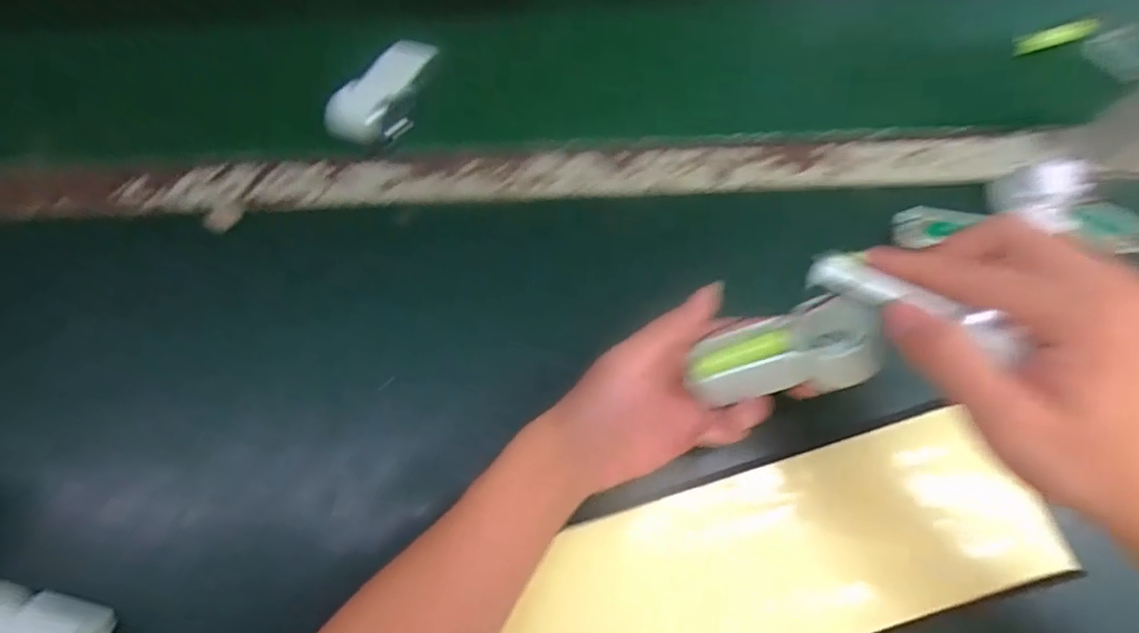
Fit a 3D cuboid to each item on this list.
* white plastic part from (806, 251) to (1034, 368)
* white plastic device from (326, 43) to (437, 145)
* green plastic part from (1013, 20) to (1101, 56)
[{"bbox_3d":[0.152,-0.007,0.252,0.087,0.014,0.014,27,70,26],"label":"white plastic part"},{"bbox_3d":[-0.151,-0.186,0.465,0.044,0.035,0.112,30,71,13],"label":"white plastic device"},{"bbox_3d":[0.410,-0.236,0.477,0.055,0.013,0.012,-7,64,32],"label":"green plastic part"}]

